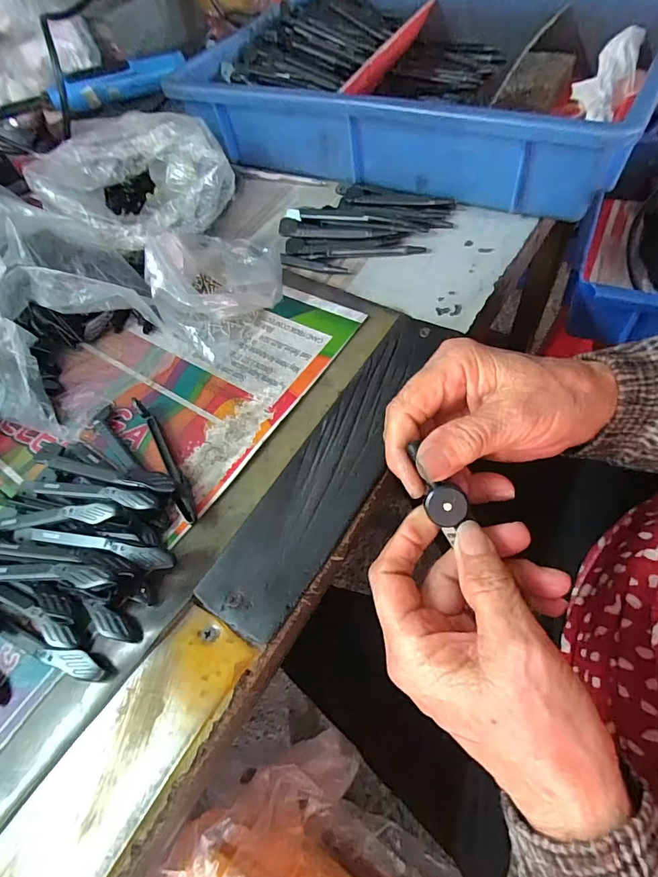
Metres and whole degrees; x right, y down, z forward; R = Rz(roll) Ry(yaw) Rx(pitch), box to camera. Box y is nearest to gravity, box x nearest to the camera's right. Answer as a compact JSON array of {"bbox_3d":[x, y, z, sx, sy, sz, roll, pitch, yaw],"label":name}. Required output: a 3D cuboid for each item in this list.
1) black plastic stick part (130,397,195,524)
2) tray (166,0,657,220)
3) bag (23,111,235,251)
[{"bbox_3d":[-0.103,0.011,0.276,0.008,0.014,0.102,-30,58,-10],"label":"black plastic stick part"},{"bbox_3d":[0.084,-0.375,0.439,0.433,0.079,0.292,25,65,23],"label":"tray"},{"bbox_3d":[-0.167,-0.224,0.391,0.142,0.066,0.148,12,60,18],"label":"bag"}]

